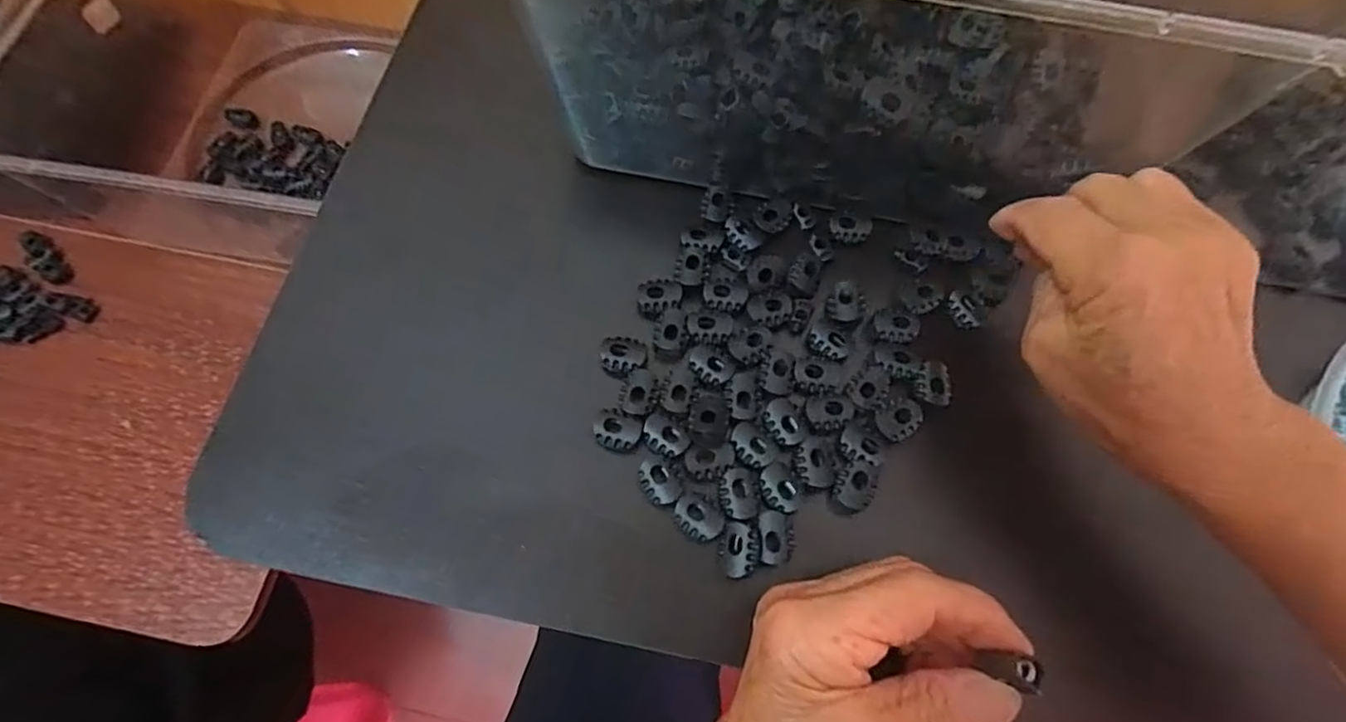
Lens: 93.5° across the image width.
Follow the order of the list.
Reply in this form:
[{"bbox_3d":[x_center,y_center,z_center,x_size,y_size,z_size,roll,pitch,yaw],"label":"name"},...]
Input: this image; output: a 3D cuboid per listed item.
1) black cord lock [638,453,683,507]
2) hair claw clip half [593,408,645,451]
[{"bbox_3d":[-0.006,0.051,0.270,0.015,0.005,0.022,-30,70,-12],"label":"black cord lock"},{"bbox_3d":[-0.024,0.030,0.277,0.020,0.008,0.017,12,68,5],"label":"hair claw clip half"}]

